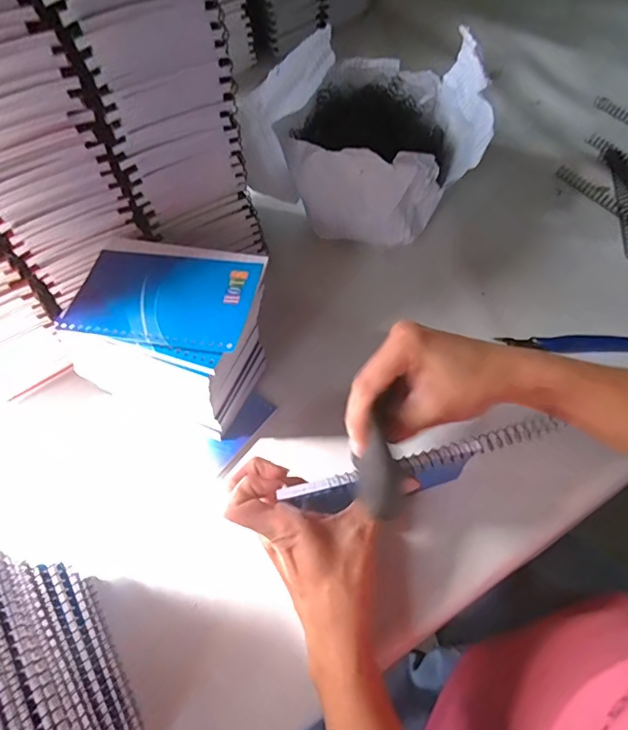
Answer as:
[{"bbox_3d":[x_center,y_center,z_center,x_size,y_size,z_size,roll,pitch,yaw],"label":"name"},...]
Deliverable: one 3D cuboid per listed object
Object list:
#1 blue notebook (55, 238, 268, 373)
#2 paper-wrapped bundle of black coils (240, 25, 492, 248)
[{"bbox_3d":[-0.107,-0.050,0.346,0.131,0.008,0.096,10,62,9],"label":"blue notebook"},{"bbox_3d":[0.060,-0.237,0.504,0.227,0.110,0.188,15,62,13],"label":"paper-wrapped bundle of black coils"}]

